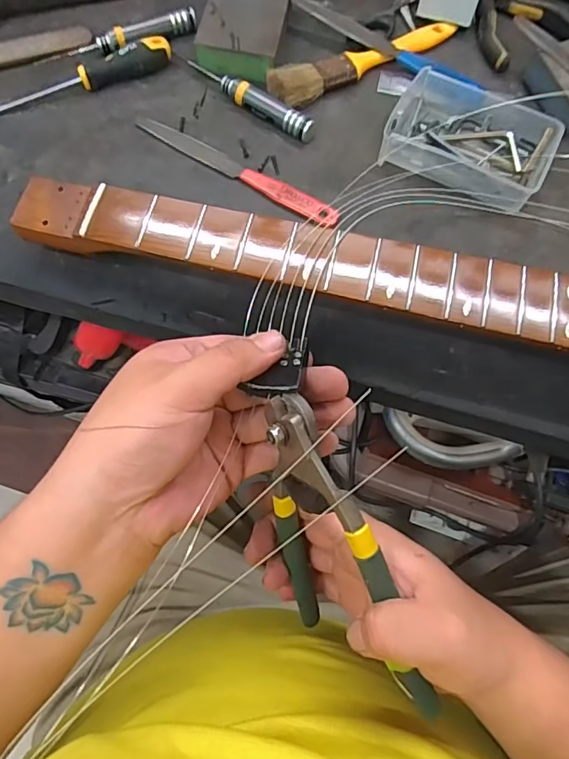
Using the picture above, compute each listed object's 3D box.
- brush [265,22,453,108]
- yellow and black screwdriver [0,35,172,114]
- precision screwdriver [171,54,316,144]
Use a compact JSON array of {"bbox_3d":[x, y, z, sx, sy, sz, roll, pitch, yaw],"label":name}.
[{"bbox_3d":[0.069,-0.281,0.426,0.180,0.022,0.035,-31,76,-12],"label":"brush"},{"bbox_3d":[-0.174,-0.249,0.407,0.166,0.020,0.021,-21,74,-9],"label":"yellow and black screwdriver"},{"bbox_3d":[-0.035,-0.240,0.412,0.138,0.017,0.021,36,74,9],"label":"precision screwdriver"}]

